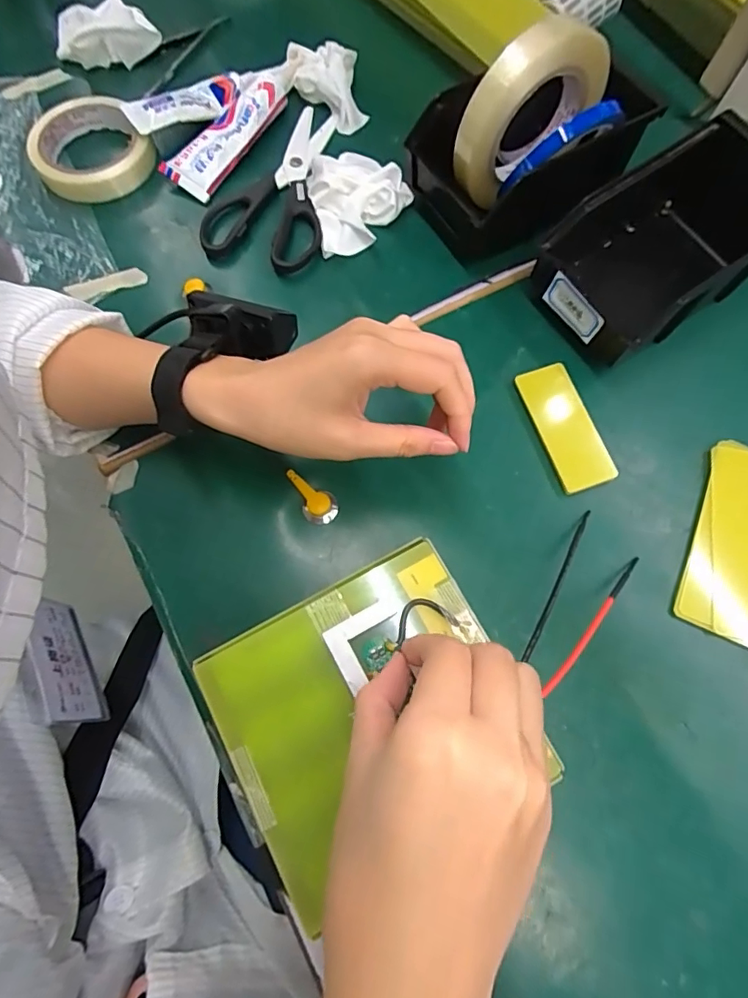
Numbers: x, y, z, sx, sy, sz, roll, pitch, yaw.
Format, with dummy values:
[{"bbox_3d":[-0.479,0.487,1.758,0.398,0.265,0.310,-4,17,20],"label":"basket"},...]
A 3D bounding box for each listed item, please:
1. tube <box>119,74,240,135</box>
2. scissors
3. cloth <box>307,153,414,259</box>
[{"bbox_3d":[-0.169,-0.352,0.449,0.102,0.018,0.036,-19,75,-7],"label":"tube"},{"bbox_3d":[-0.076,-0.275,0.438,0.097,0.017,0.185,16,74,5],"label":"scissors"},{"bbox_3d":[-0.012,-0.251,0.420,0.078,0.026,0.087,-15,74,-4],"label":"cloth"}]

